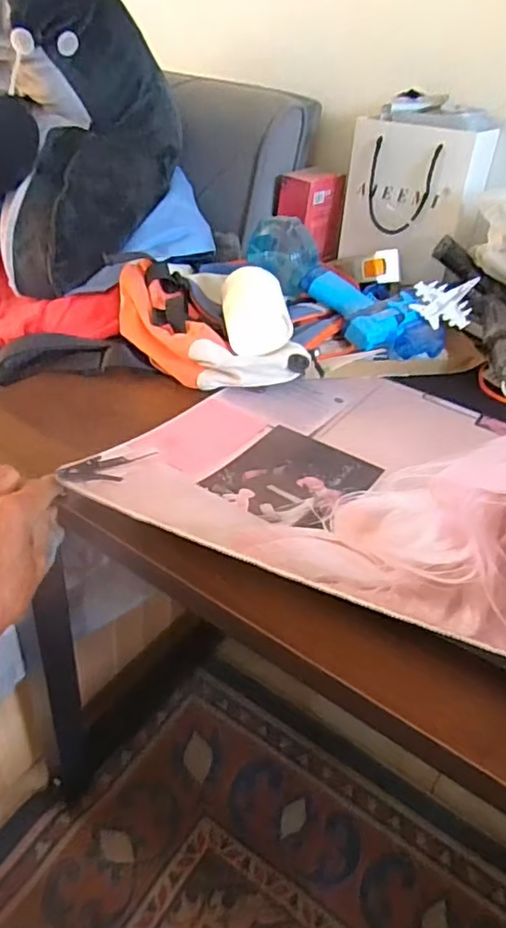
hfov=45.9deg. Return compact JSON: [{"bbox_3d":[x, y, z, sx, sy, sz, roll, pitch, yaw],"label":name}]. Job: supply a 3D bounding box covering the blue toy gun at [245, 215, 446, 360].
[{"bbox_3d":[0.110,-0.211,0.729,0.273,0.068,0.120,37,43,9],"label":"blue toy gun"}]

